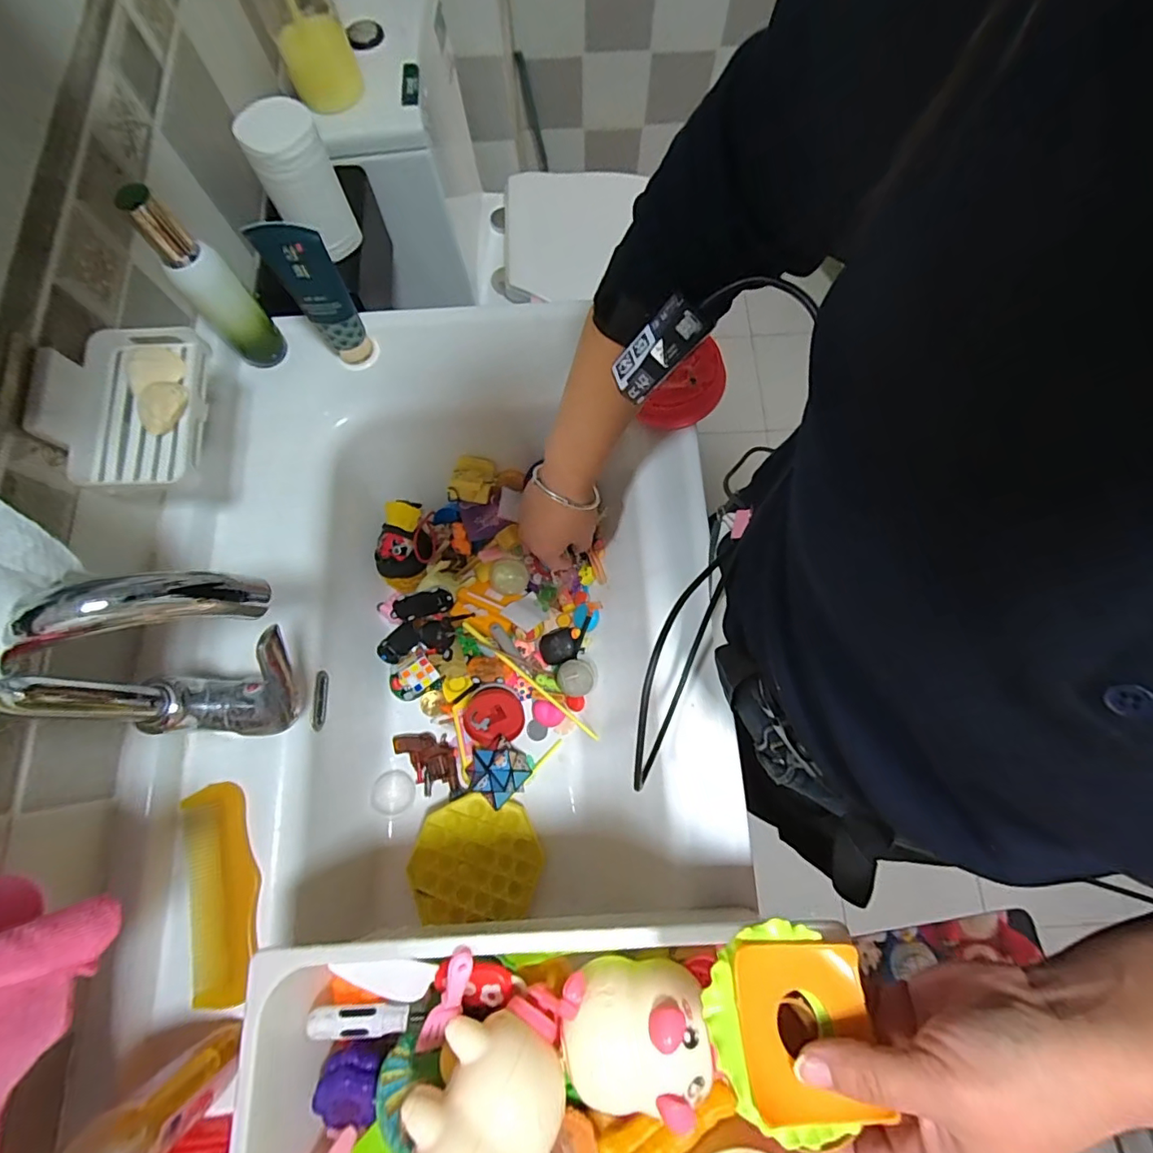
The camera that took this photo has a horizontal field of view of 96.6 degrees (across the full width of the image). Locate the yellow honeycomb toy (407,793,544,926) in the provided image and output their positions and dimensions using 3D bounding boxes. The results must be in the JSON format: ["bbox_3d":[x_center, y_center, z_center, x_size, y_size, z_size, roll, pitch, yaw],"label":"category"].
[{"bbox_3d":[-0.102,0.286,0.524,0.126,0.014,0.113,-4,76,-1],"label":"yellow honeycomb toy"}]

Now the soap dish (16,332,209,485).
[{"bbox_3d":[-0.328,-0.130,0.377,0.092,0.041,0.126,-2,76,0],"label":"soap dish"}]

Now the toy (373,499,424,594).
[{"bbox_3d":[-0.195,-0.037,0.569,0.056,0.039,0.094,5,103,2],"label":"toy"}]

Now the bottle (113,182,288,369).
[{"bbox_3d":[-0.319,-0.253,0.447,0.037,0.168,0.046,44,80,10],"label":"bottle"}]

